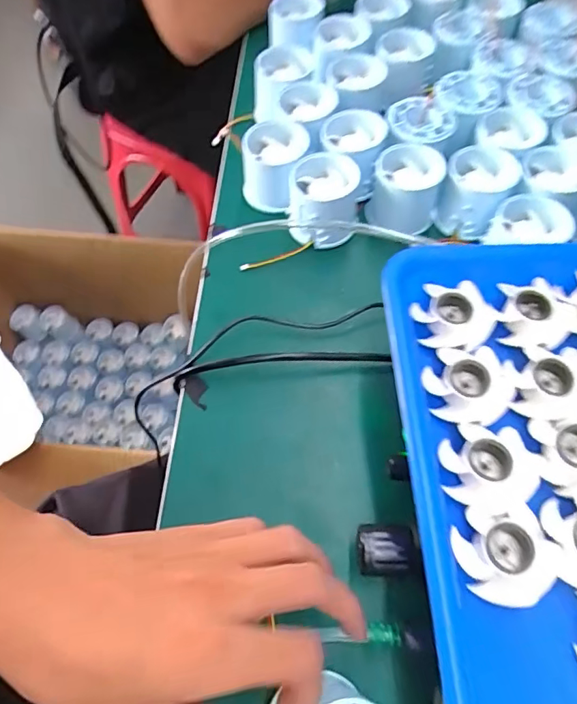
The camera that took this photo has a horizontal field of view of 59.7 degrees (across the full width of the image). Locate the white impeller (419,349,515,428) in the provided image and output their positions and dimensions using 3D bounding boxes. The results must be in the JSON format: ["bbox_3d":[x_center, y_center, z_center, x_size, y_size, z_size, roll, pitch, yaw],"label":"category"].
[{"bbox_3d":[0.100,0.018,0.271,0.049,0.024,0.041,-3,61,-2],"label":"white impeller"}]

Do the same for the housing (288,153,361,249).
[{"bbox_3d":[0.028,-0.119,0.400,0.054,0.045,0.055,-3,61,-2],"label":"housing"}]

